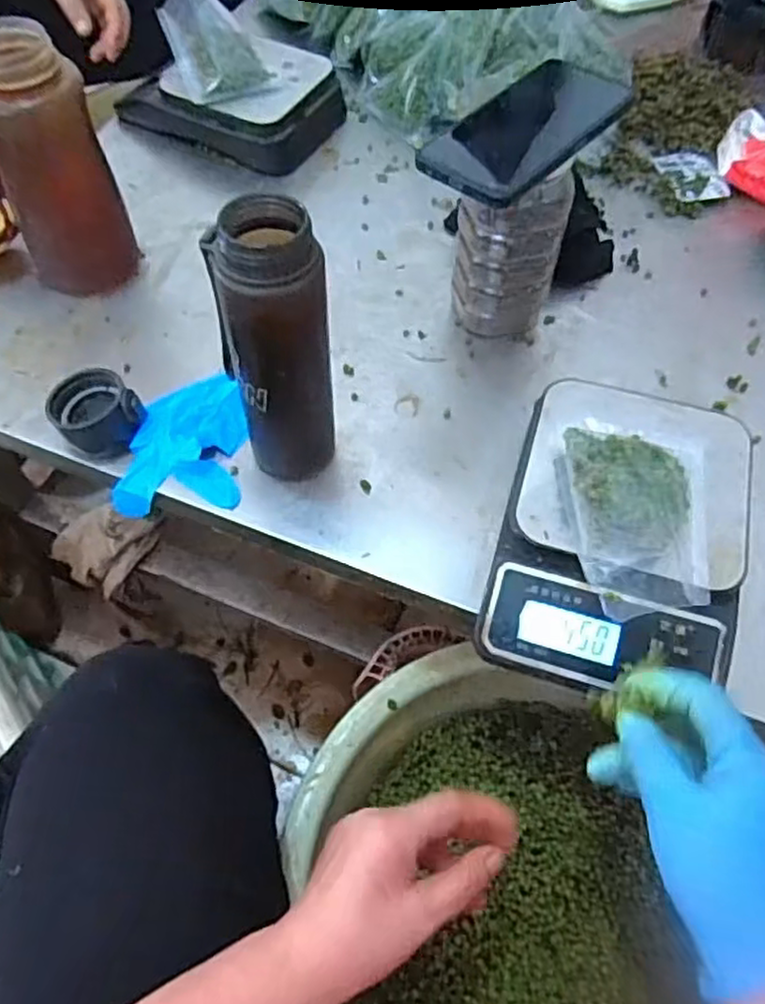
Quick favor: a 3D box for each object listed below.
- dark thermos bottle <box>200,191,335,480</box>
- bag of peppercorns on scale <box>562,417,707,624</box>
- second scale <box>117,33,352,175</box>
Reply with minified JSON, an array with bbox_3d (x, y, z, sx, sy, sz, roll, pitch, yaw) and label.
[{"bbox_3d":[-0.067,-0.089,0.457,0.068,0.204,0.057,-8,59,-5],"label":"dark thermos bottle"},{"bbox_3d":[0.162,0.006,0.436,0.088,0.037,0.128,6,58,3],"label":"bag of peppercorns on scale"},{"bbox_3d":[-0.164,-0.441,0.767,0.210,0.060,0.140,22,61,13],"label":"second scale"}]

